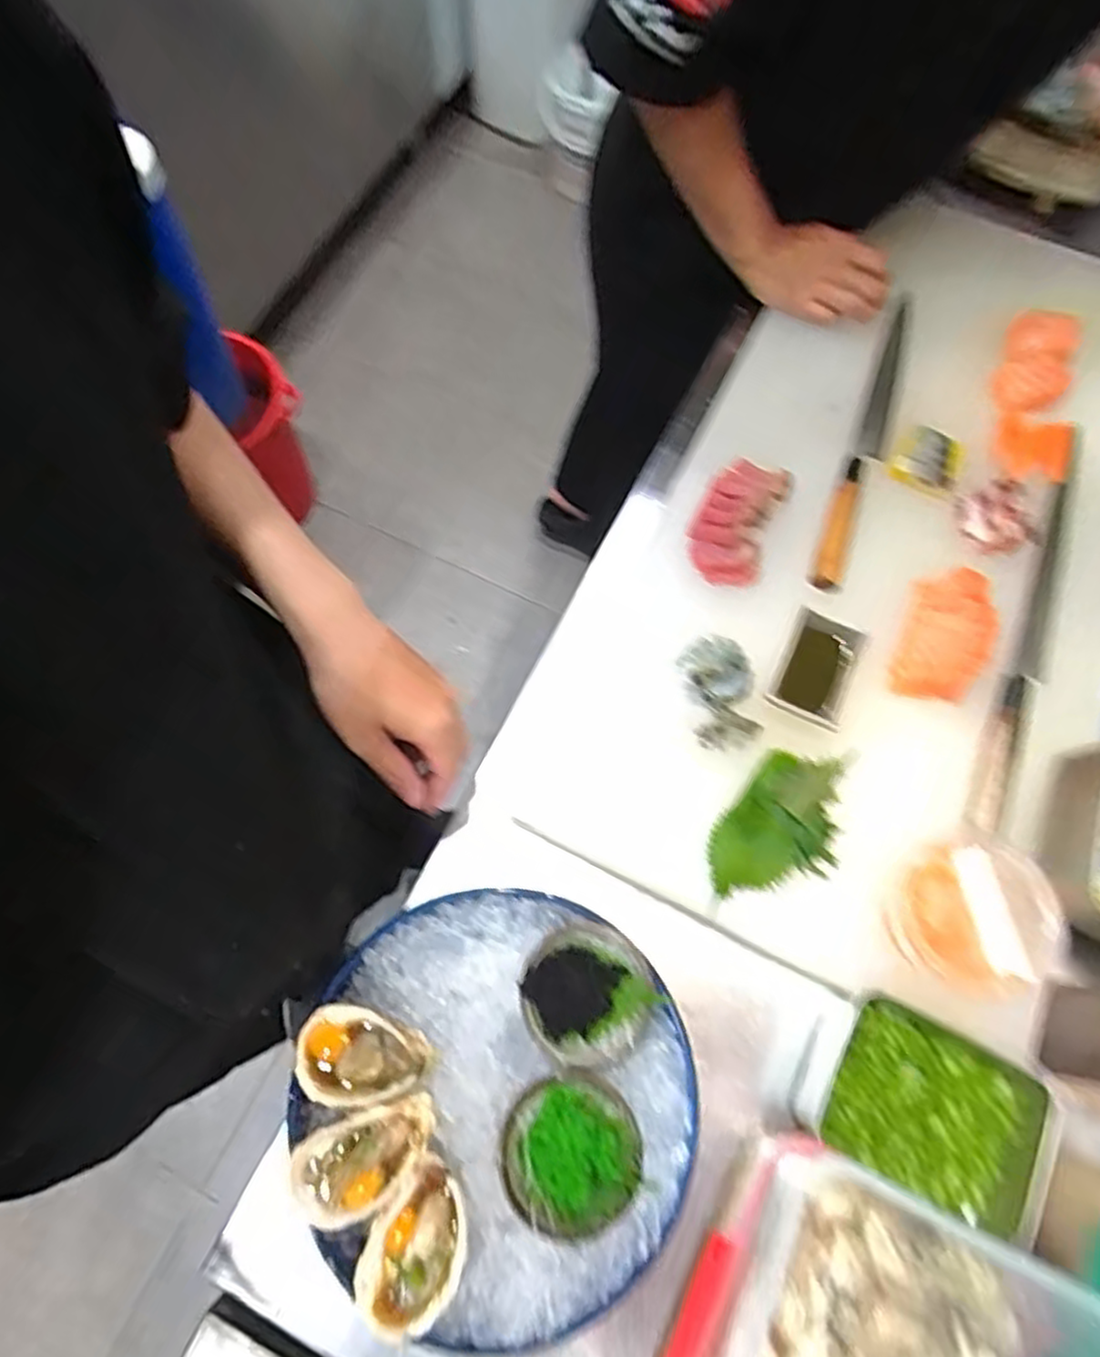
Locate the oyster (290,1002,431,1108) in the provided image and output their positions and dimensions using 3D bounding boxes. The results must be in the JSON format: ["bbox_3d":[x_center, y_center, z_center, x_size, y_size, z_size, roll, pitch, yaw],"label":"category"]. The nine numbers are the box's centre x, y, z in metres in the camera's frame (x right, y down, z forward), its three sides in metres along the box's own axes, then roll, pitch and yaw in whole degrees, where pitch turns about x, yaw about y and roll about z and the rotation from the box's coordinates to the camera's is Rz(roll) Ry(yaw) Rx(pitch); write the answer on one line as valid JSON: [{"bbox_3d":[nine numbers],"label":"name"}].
[{"bbox_3d":[-0.115,0.231,0.432,0.078,0.019,0.052,10,69,1],"label":"oyster"}]

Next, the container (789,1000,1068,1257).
[{"bbox_3d":[0.251,0.282,0.466,0.137,0.037,0.102,25,70,7],"label":"container"}]

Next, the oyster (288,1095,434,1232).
[{"bbox_3d":[-0.107,0.282,0.412,0.086,0.021,0.050,-22,72,-10],"label":"oyster"}]

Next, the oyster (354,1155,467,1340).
[{"bbox_3d":[-0.075,0.320,0.396,0.053,0.017,0.083,24,70,6],"label":"oyster"}]

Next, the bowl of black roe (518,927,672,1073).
[{"bbox_3d":[0.024,0.195,0.438,0.075,0.037,0.078,1,69,-2],"label":"bowl of black roe"}]

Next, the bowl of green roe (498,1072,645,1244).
[{"bbox_3d":[0.011,0.274,0.409,0.074,0.038,0.078,1,69,-2],"label":"bowl of green roe"}]

